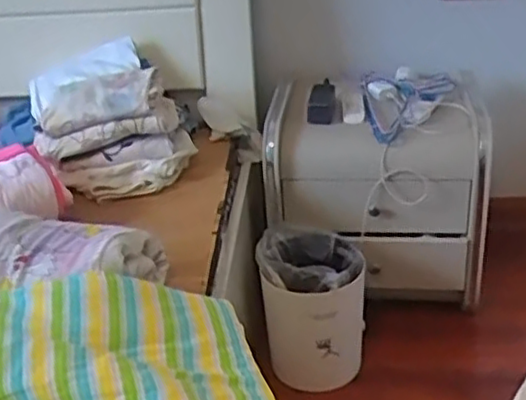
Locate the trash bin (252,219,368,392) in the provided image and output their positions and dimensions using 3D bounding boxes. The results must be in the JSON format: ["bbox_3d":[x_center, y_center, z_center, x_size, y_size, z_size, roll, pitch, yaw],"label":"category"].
[{"bbox_3d":[0.103,0.228,1.478,0.209,0.285,0.221,-5,27,-2],"label":"trash bin"}]

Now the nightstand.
[{"bbox_3d":[0.267,-0.042,1.692,0.487,0.412,0.444,-1,27,6],"label":"nightstand"}]

